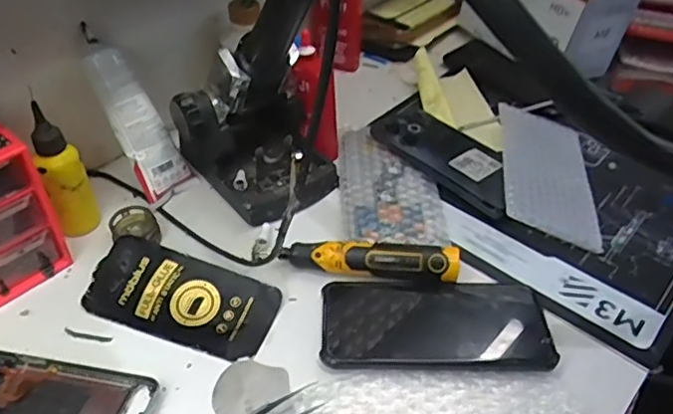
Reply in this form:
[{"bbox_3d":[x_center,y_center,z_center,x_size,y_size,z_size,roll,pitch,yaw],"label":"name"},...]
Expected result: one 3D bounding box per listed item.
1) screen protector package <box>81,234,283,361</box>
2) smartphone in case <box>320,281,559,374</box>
[{"bbox_3d":[-0.119,0.068,0.453,0.143,0.009,0.071,17,54,9],"label":"screen protector package"},{"bbox_3d":[0.072,0.082,0.431,0.161,0.013,0.081,1,41,-1],"label":"smartphone in case"}]

